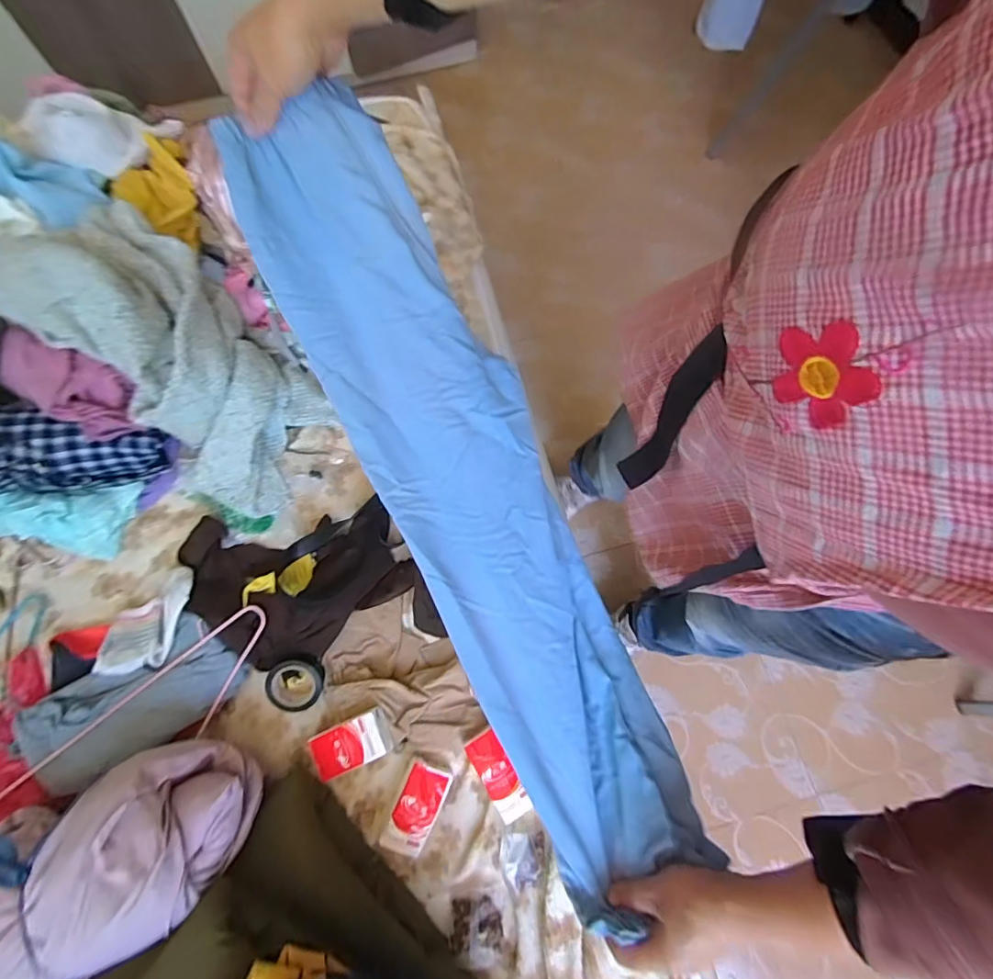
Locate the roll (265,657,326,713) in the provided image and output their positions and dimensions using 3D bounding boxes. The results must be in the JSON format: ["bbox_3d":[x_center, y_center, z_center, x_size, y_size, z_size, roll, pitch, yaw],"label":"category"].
[{"bbox_3d":[-0.259,0.252,0.685,0.069,0.027,0.069,-2,97,-14],"label":"roll"}]

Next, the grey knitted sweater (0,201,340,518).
[{"bbox_3d":[-0.430,-0.173,0.694,0.222,0.164,0.444,-44,110,-11],"label":"grey knitted sweater"}]

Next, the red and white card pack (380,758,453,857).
[{"bbox_3d":[-0.097,0.385,0.635,0.053,0.018,0.100,22,75,8],"label":"red and white card pack"}]

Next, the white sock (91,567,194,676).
[{"bbox_3d":[-0.457,0.171,0.695,0.099,0.029,0.136,5,73,3],"label":"white sock"}]

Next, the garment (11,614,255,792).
[{"bbox_3d":[-0.452,0.266,0.654,0.254,0.036,0.126,-33,75,-8],"label":"garment"}]

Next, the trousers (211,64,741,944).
[{"bbox_3d":[-0.020,0.004,0.491,0.164,0.106,0.717,-26,91,-7],"label":"trousers"}]

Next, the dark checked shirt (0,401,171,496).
[{"bbox_3d":[-0.591,-0.039,0.702,0.265,0.094,0.121,-2,71,-21],"label":"dark checked shirt"}]

